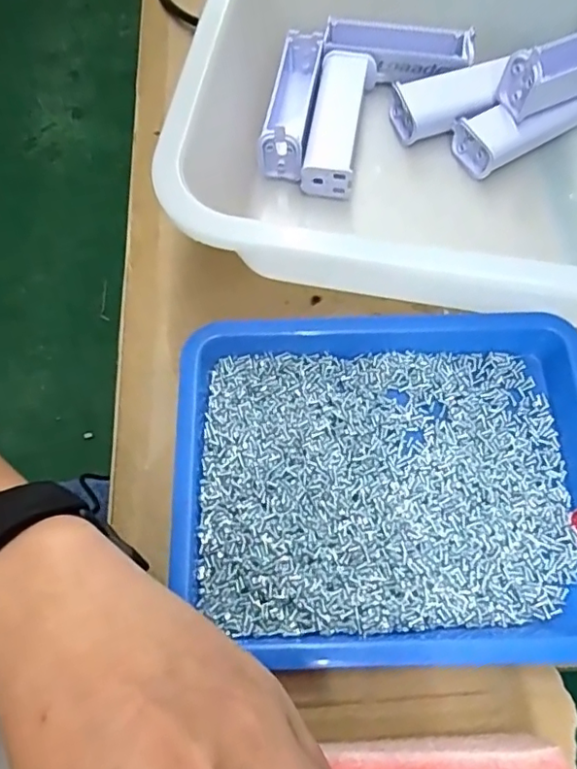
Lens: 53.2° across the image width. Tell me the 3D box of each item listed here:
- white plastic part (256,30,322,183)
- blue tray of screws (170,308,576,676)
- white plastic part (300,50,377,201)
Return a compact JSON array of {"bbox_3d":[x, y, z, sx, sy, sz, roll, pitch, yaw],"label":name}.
[{"bbox_3d":[0.003,-0.189,0.392,0.027,0.049,0.103,9,68,4],"label":"white plastic part"},{"bbox_3d":[0.055,0.048,0.298,0.220,0.028,0.178,-2,67,-1],"label":"blue tray of screws"},{"bbox_3d":[0.033,-0.174,0.386,0.034,0.032,0.100,11,68,5],"label":"white plastic part"}]

